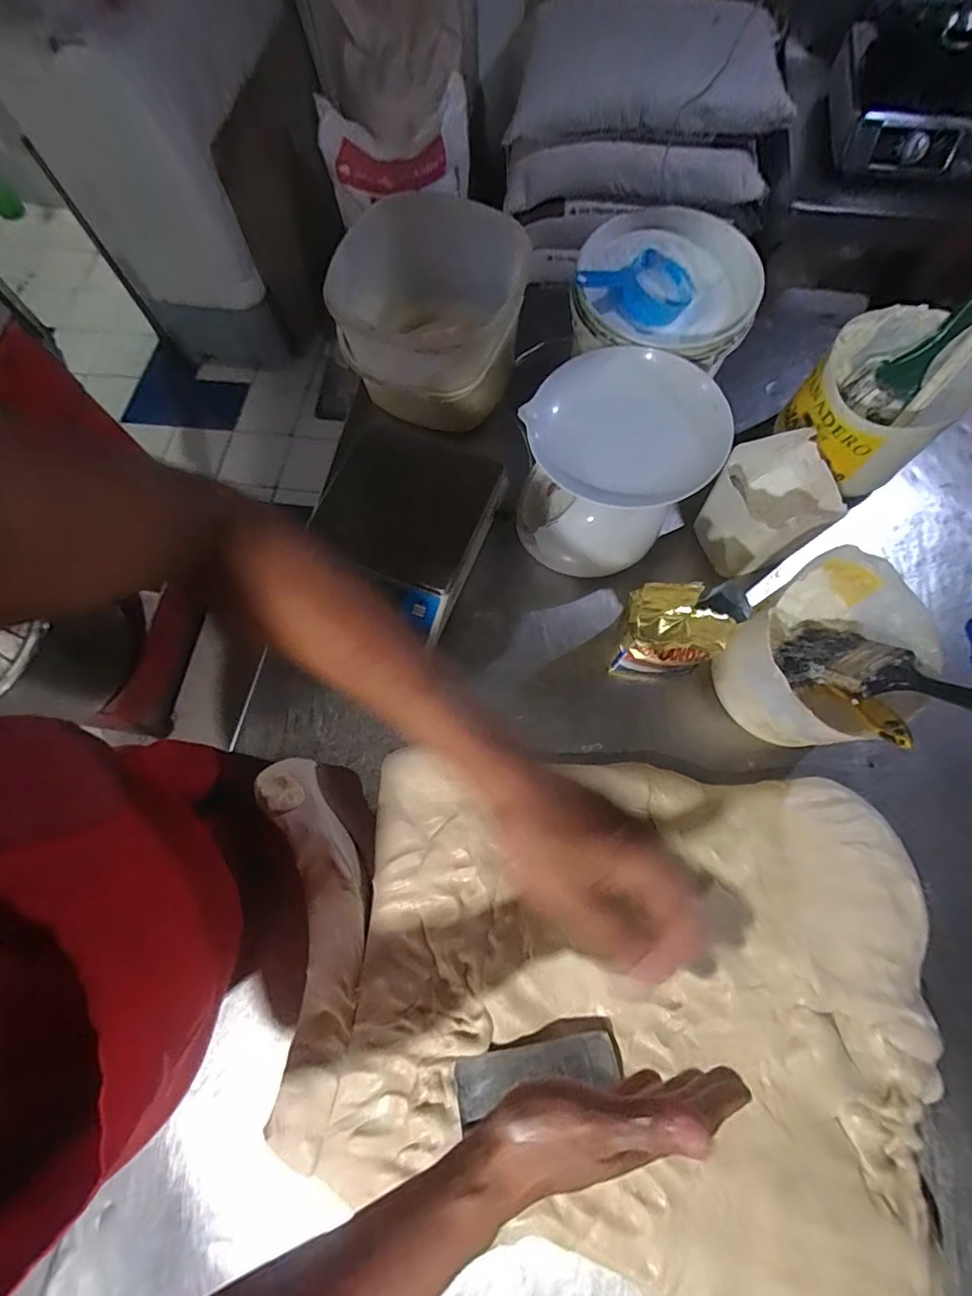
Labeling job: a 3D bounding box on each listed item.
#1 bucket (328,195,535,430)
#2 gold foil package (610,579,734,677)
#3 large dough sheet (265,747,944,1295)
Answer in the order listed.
[{"bbox_3d":[-0.069,-0.412,0.657,0.211,0.162,0.202,0,73,1],"label":"bucket"},{"bbox_3d":[0.185,-0.011,0.548,0.093,0.157,0.060,2,73,1],"label":"gold foil package"},{"bbox_3d":[0.125,0.324,0.491,0.532,0.025,0.443,13,72,7],"label":"large dough sheet"}]

